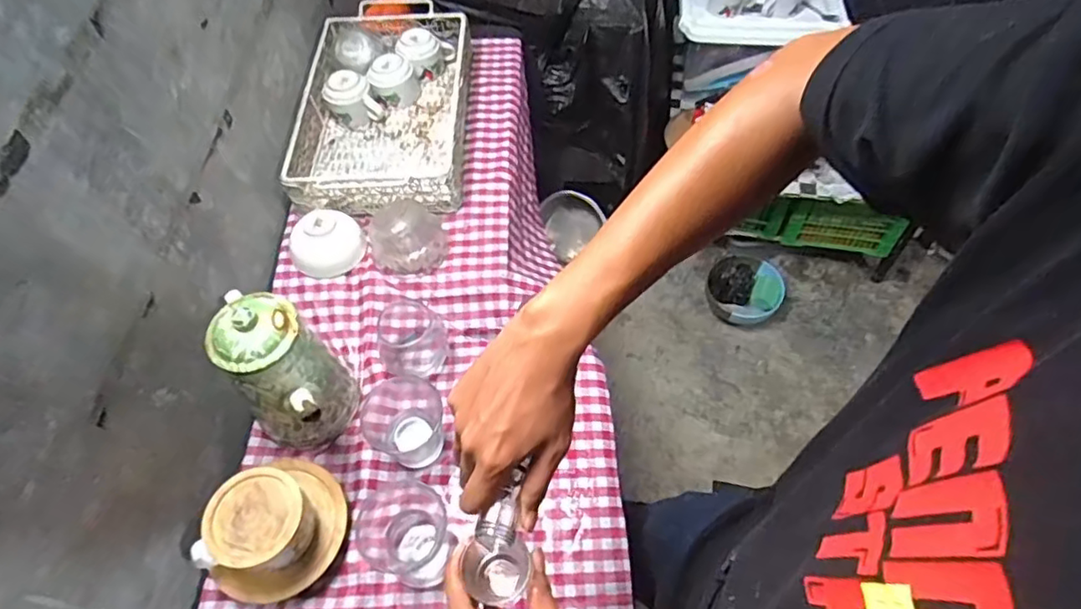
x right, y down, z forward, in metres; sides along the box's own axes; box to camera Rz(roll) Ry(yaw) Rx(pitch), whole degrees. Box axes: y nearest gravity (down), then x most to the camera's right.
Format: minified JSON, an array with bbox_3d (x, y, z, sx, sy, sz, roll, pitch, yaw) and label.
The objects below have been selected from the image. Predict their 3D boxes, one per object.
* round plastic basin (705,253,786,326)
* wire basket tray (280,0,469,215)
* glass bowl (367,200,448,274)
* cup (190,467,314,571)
[{"bbox_3d":[0.575,-0.040,1.708,0.199,0.133,0.166,22,60,15],"label":"round plastic basin"},{"bbox_3d":[-0.271,-0.345,1.043,0.275,0.081,0.444,-2,57,0],"label":"wire basket tray"},{"bbox_3d":[-0.196,-0.101,0.898,0.113,0.068,0.096,-21,59,-12],"label":"glass bowl"},{"bbox_3d":[-0.297,0.240,0.663,0.116,0.068,0.099,5,57,5],"label":"cup"}]

